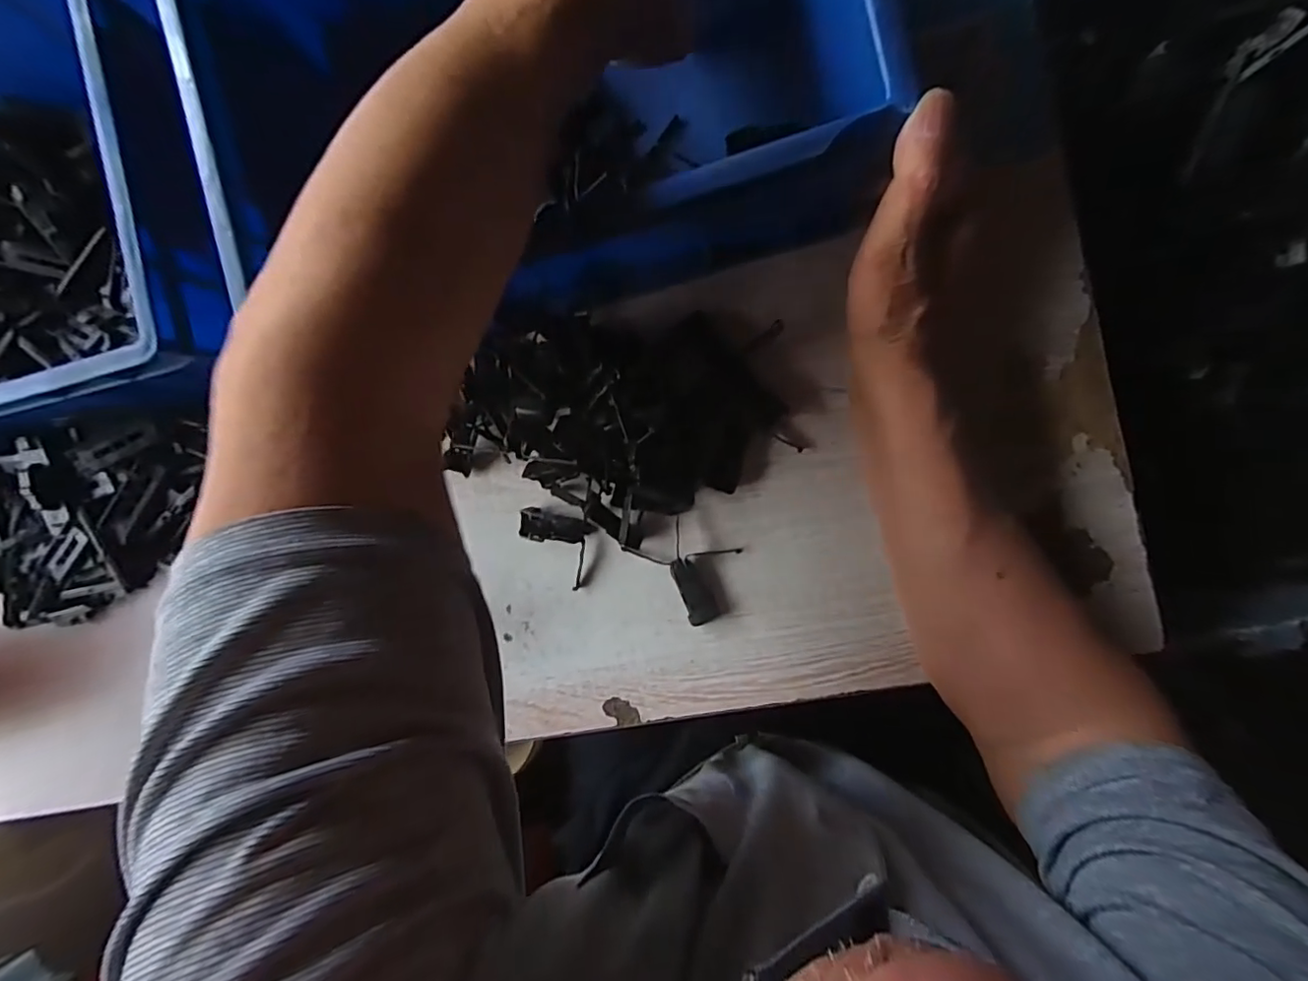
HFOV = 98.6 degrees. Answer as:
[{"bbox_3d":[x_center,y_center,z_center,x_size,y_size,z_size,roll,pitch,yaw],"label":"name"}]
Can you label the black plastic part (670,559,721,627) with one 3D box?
[{"bbox_3d":[0.028,0.068,0.380,0.020,0.010,0.046,-20,89,9],"label":"black plastic part"}]

